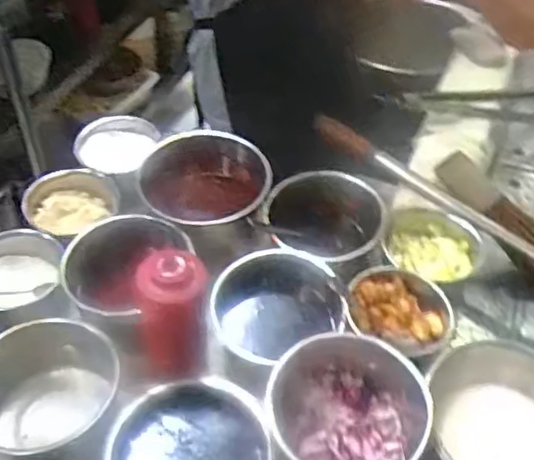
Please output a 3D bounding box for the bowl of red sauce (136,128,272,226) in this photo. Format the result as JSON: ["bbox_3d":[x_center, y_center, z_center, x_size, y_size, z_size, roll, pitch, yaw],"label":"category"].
[{"bbox_3d":[-0.077,-0.053,0.885,0.177,0.083,0.165,0,49,0],"label":"bowl of red sauce"}]

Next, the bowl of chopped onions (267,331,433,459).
[{"bbox_3d":[0.080,0.180,0.664,0.165,0.096,0.141,-21,53,-17],"label":"bowl of chopped onions"}]

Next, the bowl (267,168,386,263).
[{"bbox_3d":[0.080,-0.007,0.856,0.141,0.092,0.148,0,49,0],"label":"bowl"}]

